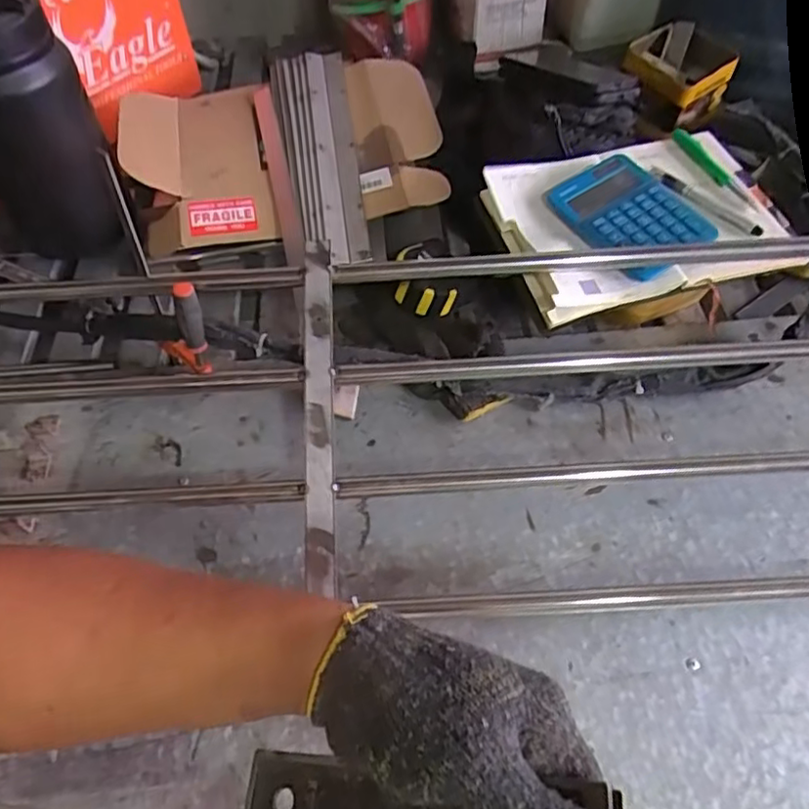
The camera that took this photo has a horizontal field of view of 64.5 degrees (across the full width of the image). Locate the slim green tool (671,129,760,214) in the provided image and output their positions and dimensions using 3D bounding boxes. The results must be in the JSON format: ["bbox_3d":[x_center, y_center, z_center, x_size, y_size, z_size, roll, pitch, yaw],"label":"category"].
[{"bbox_3d":[0.328,-0.248,0.674,0.017,0.009,0.139,-19,58,-12],"label":"slim green tool"}]

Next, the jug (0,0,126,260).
[{"bbox_3d":[-0.391,-0.282,0.684,0.133,0.276,0.137,-33,62,-19],"label":"jug"}]

